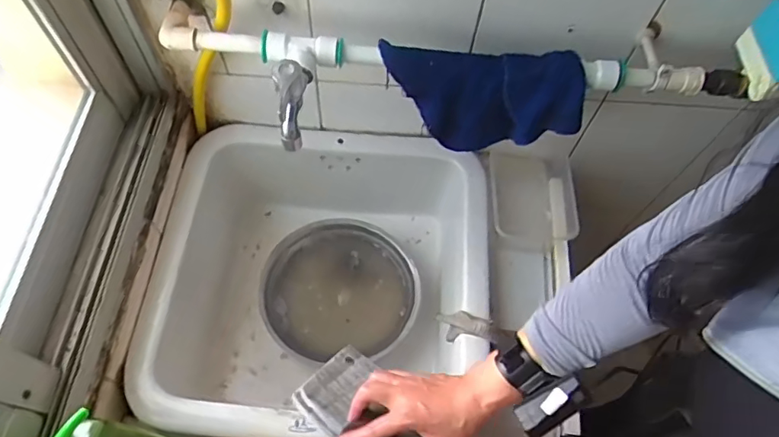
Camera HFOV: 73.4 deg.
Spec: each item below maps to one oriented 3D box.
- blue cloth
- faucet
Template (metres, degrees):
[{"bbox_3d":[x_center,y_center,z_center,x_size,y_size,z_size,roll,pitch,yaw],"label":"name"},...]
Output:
[{"bbox_3d":[0.112,-0.147,0.655,0.235,0.148,0.049,10,60,2],"label":"blue cloth"},{"bbox_3d":[-0.103,-0.130,0.561,0.029,0.094,0.069,4,34,-2],"label":"faucet"}]

